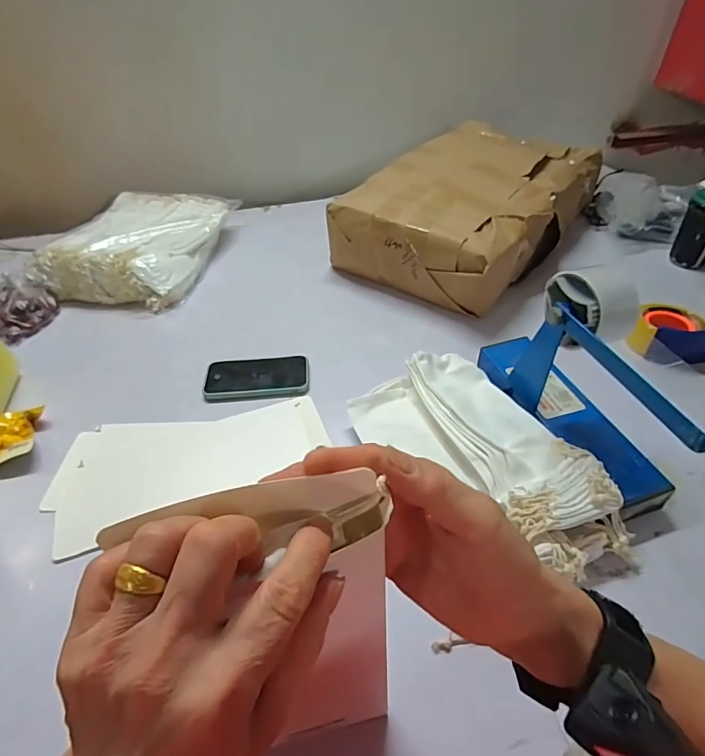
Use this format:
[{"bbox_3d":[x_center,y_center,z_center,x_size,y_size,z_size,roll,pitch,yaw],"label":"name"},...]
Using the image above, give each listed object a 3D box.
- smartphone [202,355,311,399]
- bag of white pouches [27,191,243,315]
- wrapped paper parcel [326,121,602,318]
[{"bbox_3d":[-0.147,-0.004,0.692,0.158,0.014,0.085,-2,43,0],"label":"smartphone"},{"bbox_3d":[-0.443,-0.297,0.959,0.272,0.084,0.378,5,43,7],"label":"bag of white pouches"},{"bbox_3d":[0.262,-0.366,0.948,0.367,0.161,0.571,28,50,28],"label":"wrapped paper parcel"}]

